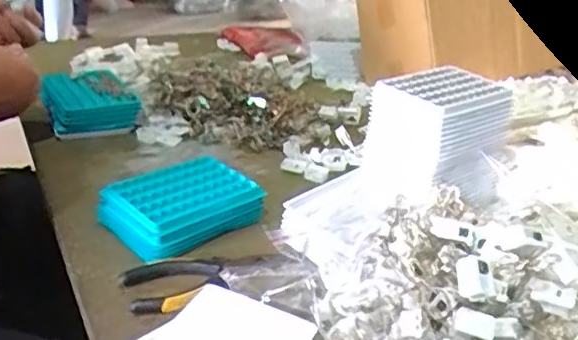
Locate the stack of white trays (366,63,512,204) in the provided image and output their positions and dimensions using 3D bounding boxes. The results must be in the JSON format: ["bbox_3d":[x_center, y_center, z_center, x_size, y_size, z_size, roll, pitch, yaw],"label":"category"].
[{"bbox_3d":[0.160,-0.035,0.648,0.147,0.110,0.109,-14,32,-31],"label":"stack of white trays"}]

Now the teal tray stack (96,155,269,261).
[{"bbox_3d":[-0.104,0.032,0.579,0.133,0.037,0.092,-19,35,-38],"label":"teal tray stack"}]

